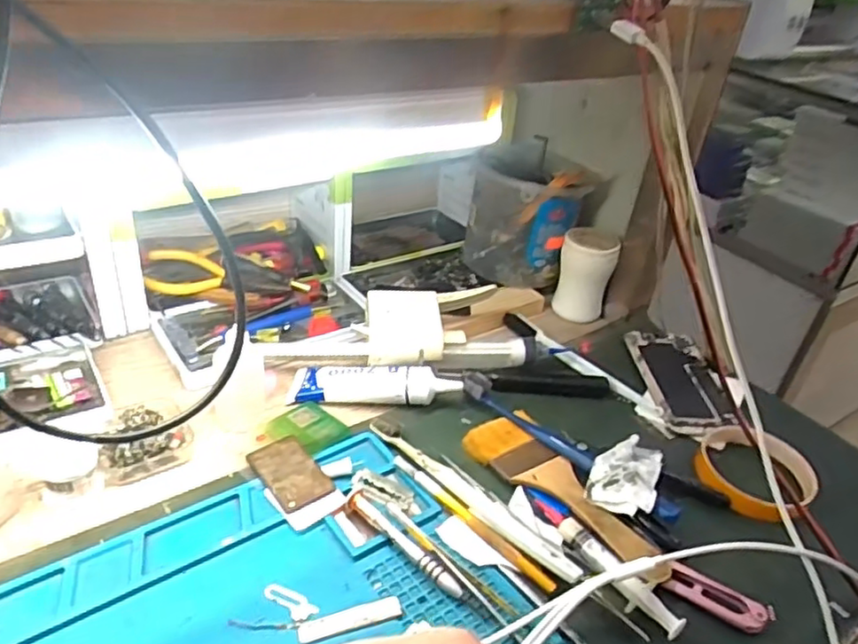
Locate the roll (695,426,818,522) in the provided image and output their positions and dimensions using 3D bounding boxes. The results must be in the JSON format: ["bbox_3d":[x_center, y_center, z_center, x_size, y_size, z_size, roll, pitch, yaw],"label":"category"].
[{"bbox_3d":[0.239,0.109,0.486,0.081,0.024,0.091,32,40,32],"label":"roll"}]

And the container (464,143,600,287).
[{"bbox_3d":[0.100,-0.106,0.692,0.114,0.129,0.114,17,34,14],"label":"container"}]

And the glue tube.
[{"bbox_3d":[-0.043,0.046,0.528,0.133,0.026,0.040,6,33,-2],"label":"glue tube"}]

